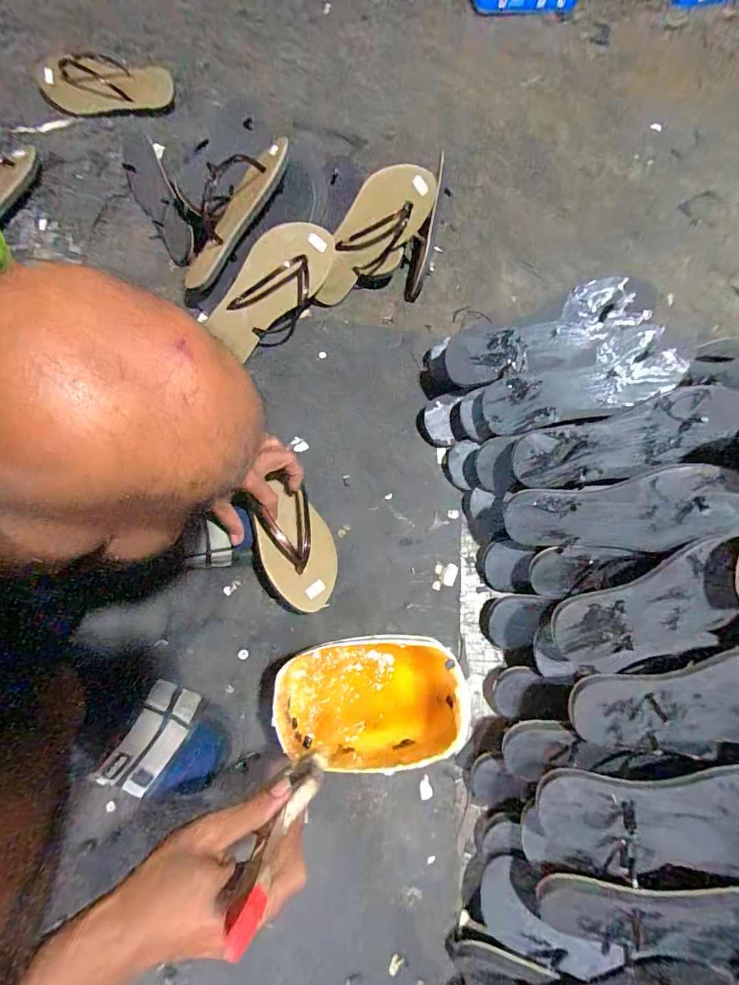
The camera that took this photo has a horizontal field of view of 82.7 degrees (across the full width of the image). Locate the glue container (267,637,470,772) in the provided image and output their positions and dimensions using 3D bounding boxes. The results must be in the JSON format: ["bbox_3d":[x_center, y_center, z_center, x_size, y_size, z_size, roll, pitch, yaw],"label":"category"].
[{"bbox_3d":[0.001,0.235,0.483,0.204,0.098,0.125,-7,72,-1],"label":"glue container"}]

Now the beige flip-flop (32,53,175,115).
[{"bbox_3d":[-0.482,-0.739,0.763,0.245,0.079,0.033,0,28,3],"label":"beige flip-flop"}]

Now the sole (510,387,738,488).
[{"bbox_3d":[0.286,-0.058,0.486,0.227,0.014,0.077,-16,101,14],"label":"sole"}]

